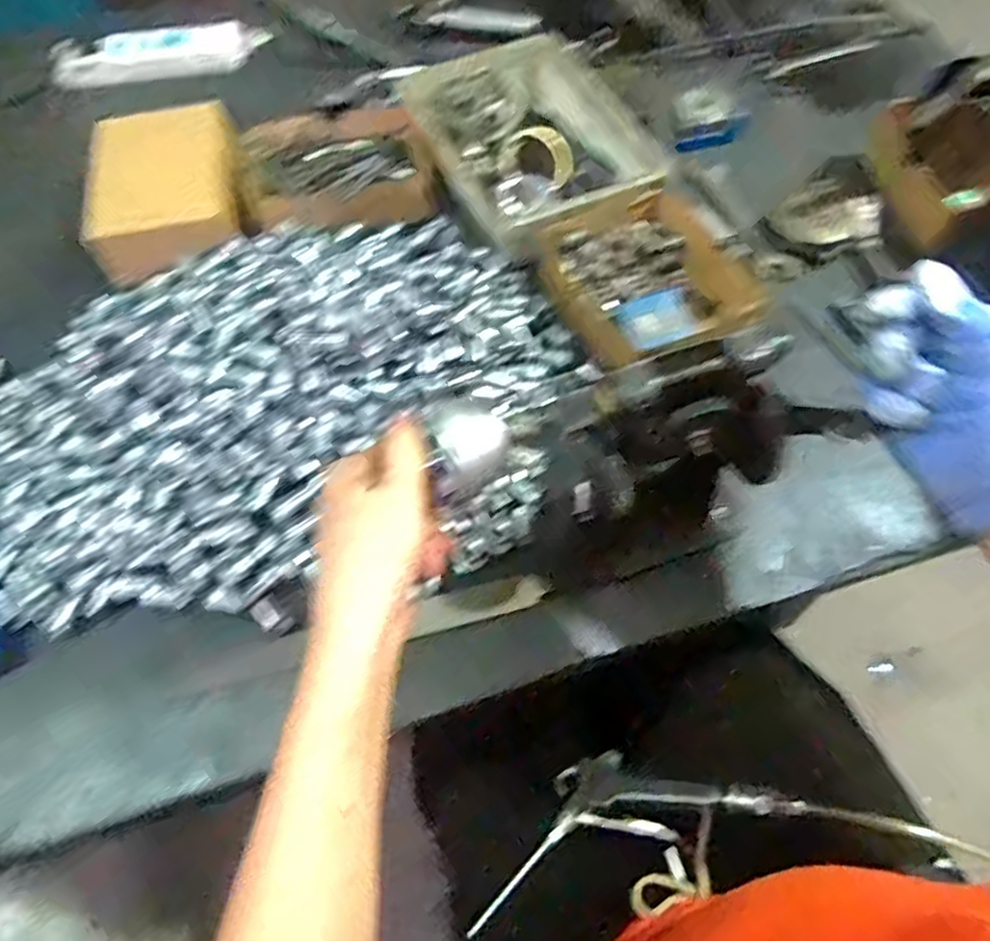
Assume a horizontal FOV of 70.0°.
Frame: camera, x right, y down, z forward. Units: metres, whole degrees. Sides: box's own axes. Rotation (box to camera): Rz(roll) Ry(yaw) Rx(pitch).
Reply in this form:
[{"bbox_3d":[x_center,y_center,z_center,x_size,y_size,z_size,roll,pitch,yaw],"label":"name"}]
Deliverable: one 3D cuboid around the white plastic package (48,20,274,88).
[{"bbox_3d":[-0.383,-0.476,0.815,0.240,0.042,0.054,-8,59,-3],"label":"white plastic package"}]

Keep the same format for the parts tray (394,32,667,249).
[{"bbox_3d":[0.028,-0.310,0.669,0.170,0.061,0.218,-24,61,-12],"label":"parts tray"}]

